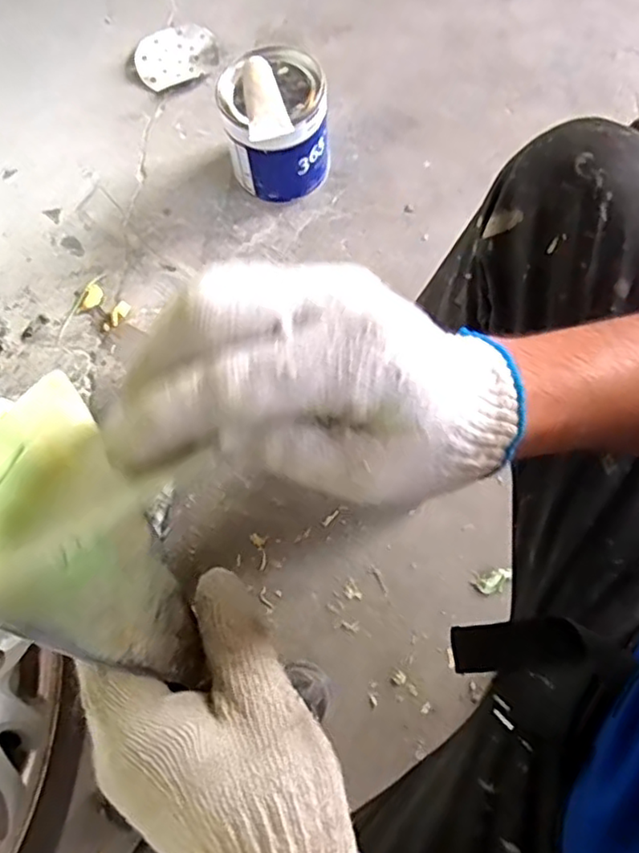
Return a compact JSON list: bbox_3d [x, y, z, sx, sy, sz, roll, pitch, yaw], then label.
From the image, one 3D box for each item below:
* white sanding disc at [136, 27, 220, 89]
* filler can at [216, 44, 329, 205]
[{"bbox_3d":[-0.245,-0.640,1.105,0.142,0.006,0.120,-19,73,-1],"label":"white sanding disc"},{"bbox_3d":[-0.063,-0.439,0.947,0.148,0.167,0.167,-11,70,0],"label":"filler can"}]

